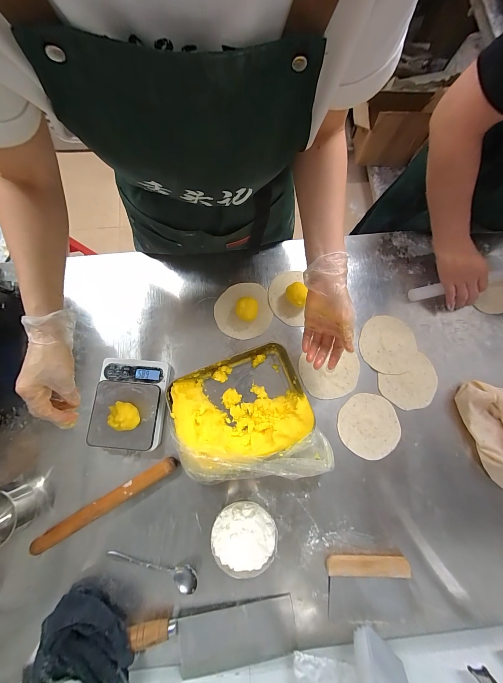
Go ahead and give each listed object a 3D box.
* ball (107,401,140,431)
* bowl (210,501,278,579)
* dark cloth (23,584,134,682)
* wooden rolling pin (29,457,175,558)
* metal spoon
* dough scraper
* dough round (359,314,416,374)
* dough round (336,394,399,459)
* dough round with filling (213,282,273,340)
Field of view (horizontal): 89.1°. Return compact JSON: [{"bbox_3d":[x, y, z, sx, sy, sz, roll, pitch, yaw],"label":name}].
[{"bbox_3d":[-0.235,0.138,0.473,0.051,0.044,0.049,0,80,-2],"label":"ball"},{"bbox_3d":[-0.014,0.347,0.465,0.113,0.049,0.110,0,79,-1],"label":"bowl"},{"bbox_3d":[-0.290,0.517,0.434,0.182,0.049,0.146,4,79,0],"label":"dark cloth"},{"bbox_3d":[-0.271,0.304,0.481,0.284,0.029,0.028,-30,81,-7],"label":"wooden rolling pin"},{"bbox_3d":[-0.184,0.415,0.466,0.176,0.023,0.033,13,79,1],"label":"metal spoon"},{"bbox_3d":[0.220,0.457,0.468,0.154,0.019,0.110,1,79,-1],"label":"dough scraper"},{"bbox_3d":[0.297,0.006,0.554,0.116,0.008,0.125,3,79,-1],"label":"dough round"},{"bbox_3d":[0.245,0.174,0.526,0.123,0.005,0.121,0,79,-1],"label":"dough round"},{"bbox_3d":[-0.020,-0.073,0.549,0.121,0.046,0.122,0,79,-1],"label":"dough round with filling"}]

